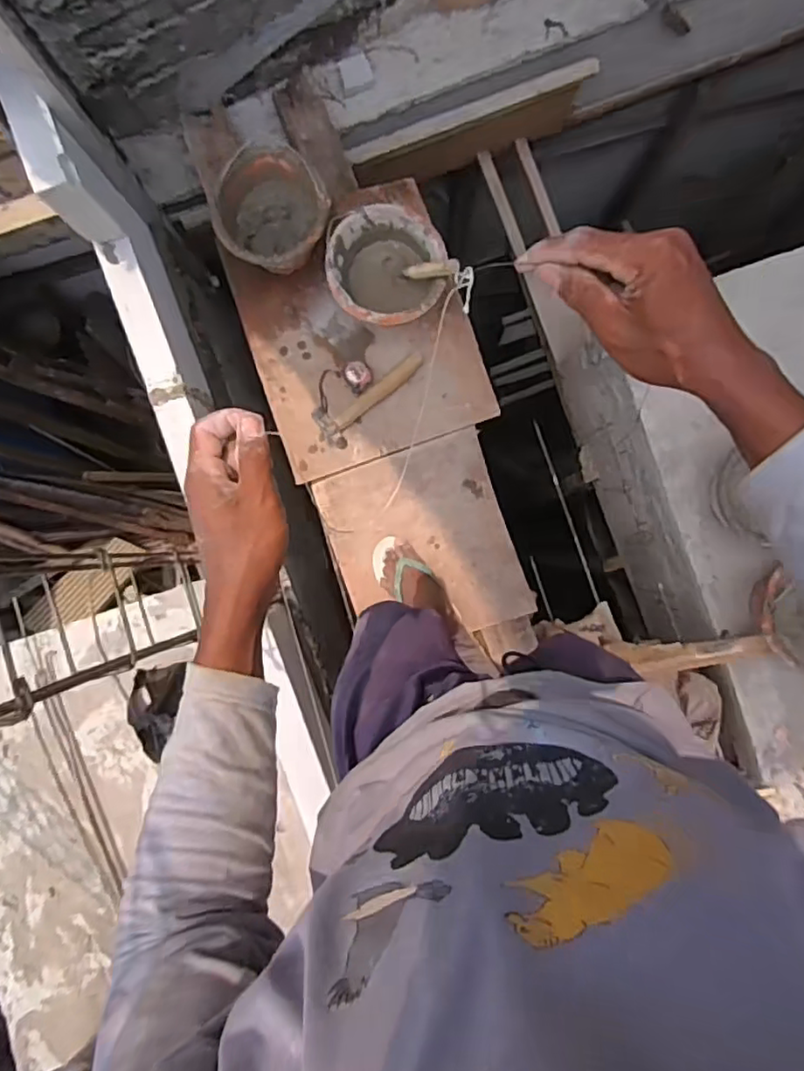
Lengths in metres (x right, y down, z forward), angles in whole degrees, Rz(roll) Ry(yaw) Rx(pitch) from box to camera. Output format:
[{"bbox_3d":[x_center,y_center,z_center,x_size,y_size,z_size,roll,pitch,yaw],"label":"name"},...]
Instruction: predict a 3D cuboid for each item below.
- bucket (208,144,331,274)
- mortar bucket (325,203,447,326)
[{"bbox_3d":[-0.299,-0.734,1.419,0.242,0.134,0.230,0,89,1],"label":"bucket"},{"bbox_3d":[-0.035,-0.587,1.396,0.247,0.146,0.246,0,89,1],"label":"mortar bucket"}]

